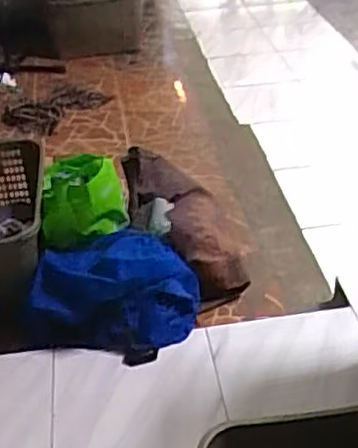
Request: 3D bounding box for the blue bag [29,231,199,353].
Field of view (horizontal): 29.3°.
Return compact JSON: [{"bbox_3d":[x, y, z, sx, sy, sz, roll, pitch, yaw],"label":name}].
[{"bbox_3d":[-0.169,0.184,1.765,0.428,0.208,0.259,-1,35,6],"label":"blue bag"}]

